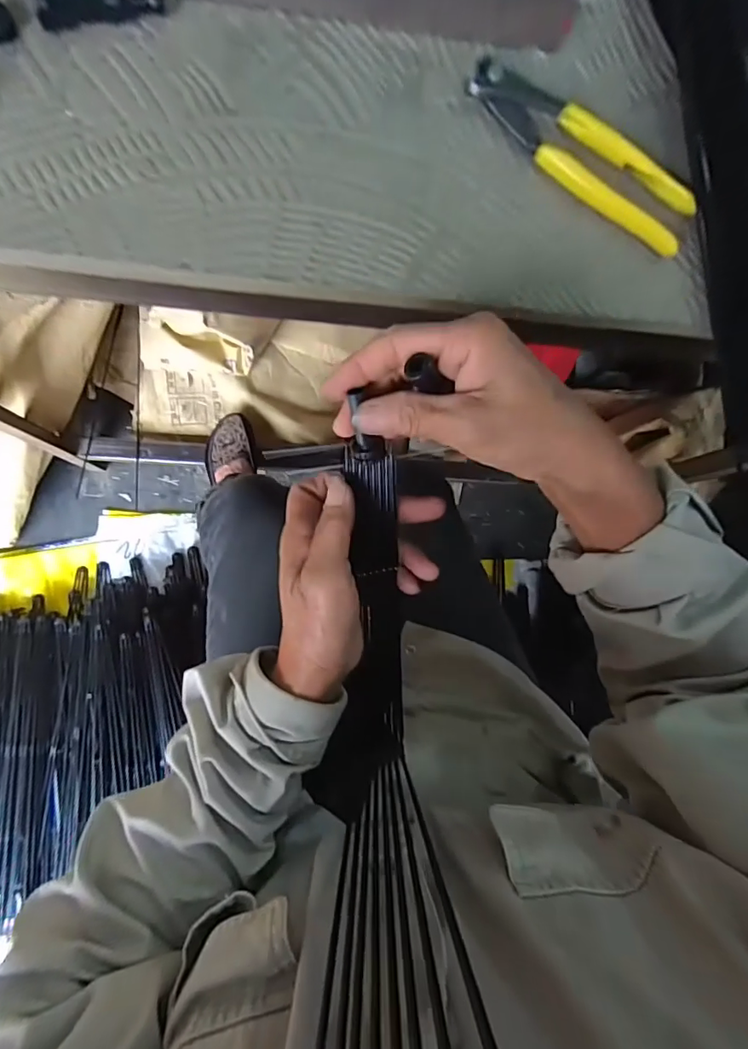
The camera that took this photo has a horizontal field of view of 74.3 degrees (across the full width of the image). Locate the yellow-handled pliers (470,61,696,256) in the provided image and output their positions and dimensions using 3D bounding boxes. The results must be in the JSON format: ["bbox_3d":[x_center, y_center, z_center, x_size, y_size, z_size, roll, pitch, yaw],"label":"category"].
[{"bbox_3d":[0.132,-0.233,0.307,0.159,0.010,0.045,34,82,-4],"label":"yellow-handled pliers"}]

